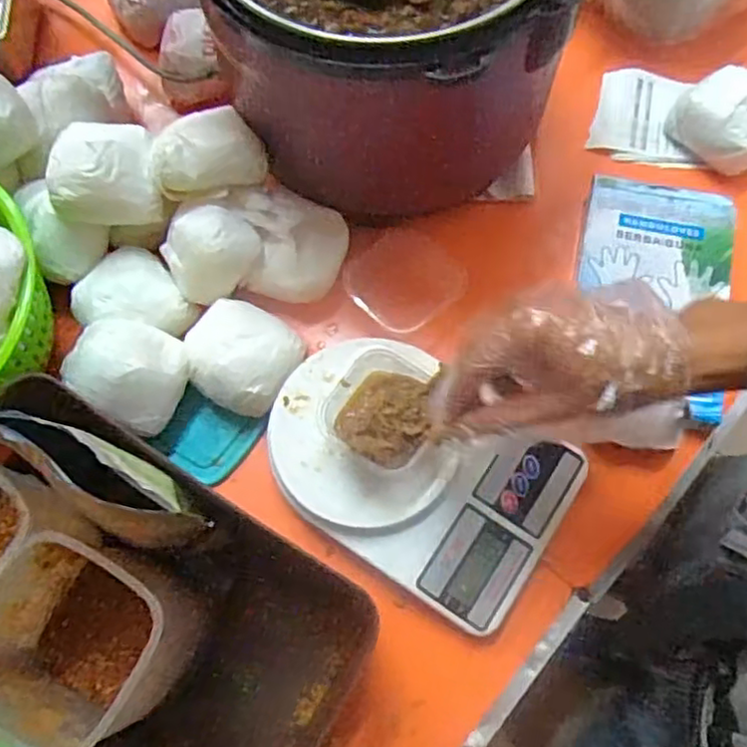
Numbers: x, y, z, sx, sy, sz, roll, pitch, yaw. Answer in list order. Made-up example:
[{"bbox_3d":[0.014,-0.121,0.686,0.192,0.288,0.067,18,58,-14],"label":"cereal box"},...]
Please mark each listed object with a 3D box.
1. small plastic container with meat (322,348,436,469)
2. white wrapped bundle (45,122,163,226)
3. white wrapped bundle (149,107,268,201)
[{"bbox_3d":[0.006,0.021,0.486,0.076,0.030,0.077,33,75,12],"label":"small plastic container with meat"},{"bbox_3d":[-0.201,-0.155,0.516,0.077,0.047,0.071,-6,71,0],"label":"white wrapped bundle"},{"bbox_3d":[-0.127,-0.168,0.524,0.083,0.041,0.063,-20,72,-5],"label":"white wrapped bundle"}]

